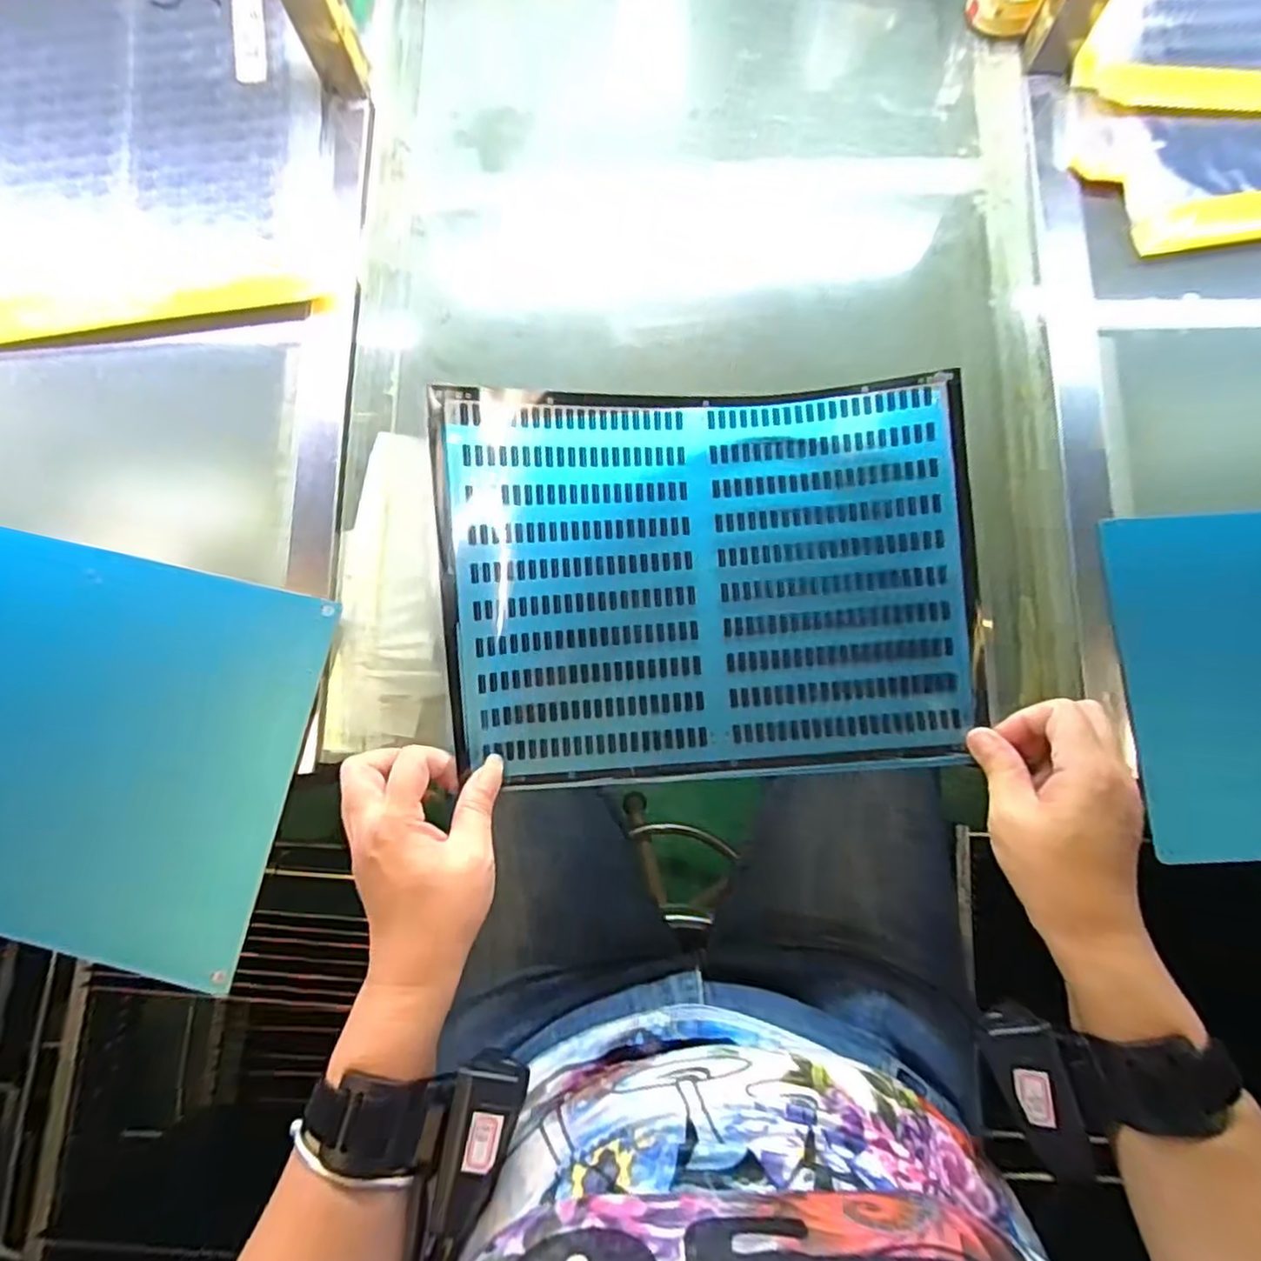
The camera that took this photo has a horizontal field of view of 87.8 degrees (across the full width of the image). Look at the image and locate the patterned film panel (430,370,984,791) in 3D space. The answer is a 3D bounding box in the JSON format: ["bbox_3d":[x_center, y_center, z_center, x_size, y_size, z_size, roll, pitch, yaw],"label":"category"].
[{"bbox_3d":[0.051,-0.029,0.390,0.310,0.072,0.232,-3,81,1],"label":"patterned film panel"}]

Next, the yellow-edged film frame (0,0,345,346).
[{"bbox_3d":[-0.478,-0.365,0.488,0.521,0.018,0.329,-7,81,0],"label":"yellow-edged film frame"}]

